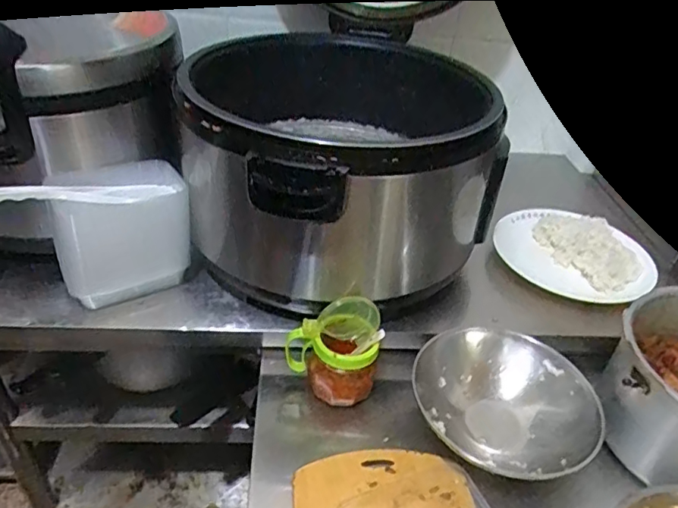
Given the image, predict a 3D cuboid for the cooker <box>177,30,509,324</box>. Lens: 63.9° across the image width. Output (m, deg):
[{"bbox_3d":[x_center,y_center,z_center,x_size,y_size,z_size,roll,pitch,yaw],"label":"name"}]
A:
[{"bbox_3d":[-0.026,-0.125,0.765,0.380,0.251,0.419,-10,39,-22],"label":"cooker"}]

